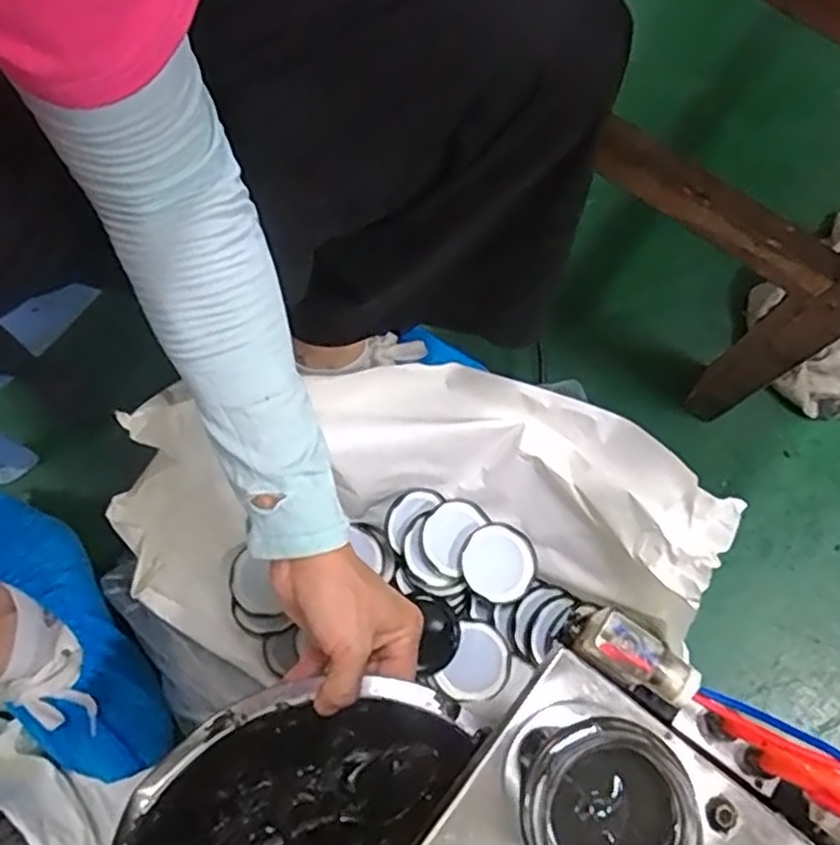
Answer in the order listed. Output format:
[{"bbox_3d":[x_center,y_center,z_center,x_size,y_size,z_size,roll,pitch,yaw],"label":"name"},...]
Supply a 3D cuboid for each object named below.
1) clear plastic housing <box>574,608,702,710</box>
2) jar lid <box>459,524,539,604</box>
[{"bbox_3d":[0.096,0.105,0.319,0.050,0.024,0.023,33,78,8],"label":"clear plastic housing"},{"bbox_3d":[0.067,0.120,0.606,0.063,0.012,0.063,-39,79,-9],"label":"jar lid"}]

